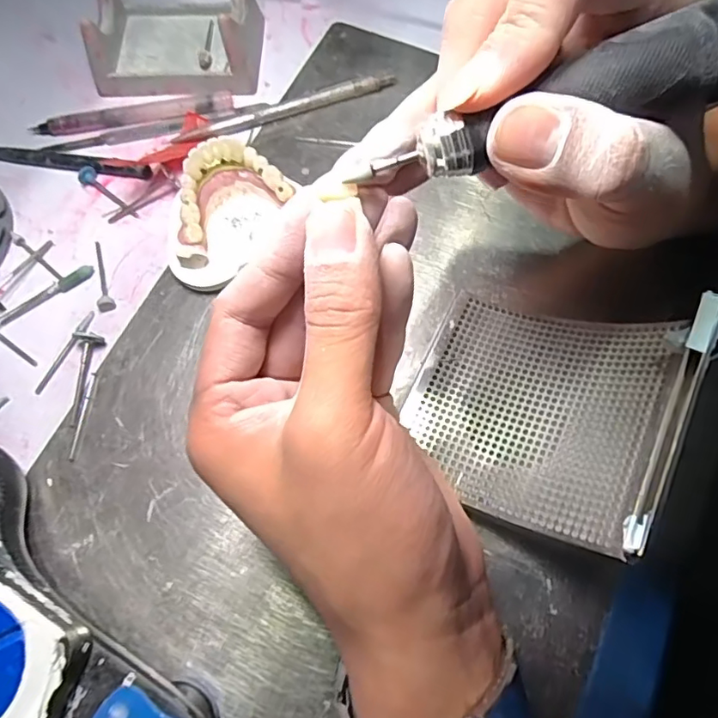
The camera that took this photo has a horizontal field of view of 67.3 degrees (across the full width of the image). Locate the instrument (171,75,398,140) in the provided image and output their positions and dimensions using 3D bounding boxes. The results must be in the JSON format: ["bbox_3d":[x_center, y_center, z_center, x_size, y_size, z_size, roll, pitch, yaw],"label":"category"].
[{"bbox_3d":[-0.044,-0.149,0.324,0.135,0.008,0.010,-17,71,-4],"label":"instrument"}]

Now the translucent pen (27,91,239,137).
[{"bbox_3d":[-0.137,-0.148,0.325,0.120,0.005,0.010,-10,71,-1],"label":"translucent pen"}]

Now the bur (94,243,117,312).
[{"bbox_3d":[-0.142,-0.046,0.293,0.009,0.007,0.044,-20,71,-4],"label":"bur"}]

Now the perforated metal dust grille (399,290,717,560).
[{"bbox_3d":[0.073,0.016,0.225,0.096,0.076,0.095,24,74,10],"label":"perforated metal dust grille"}]

